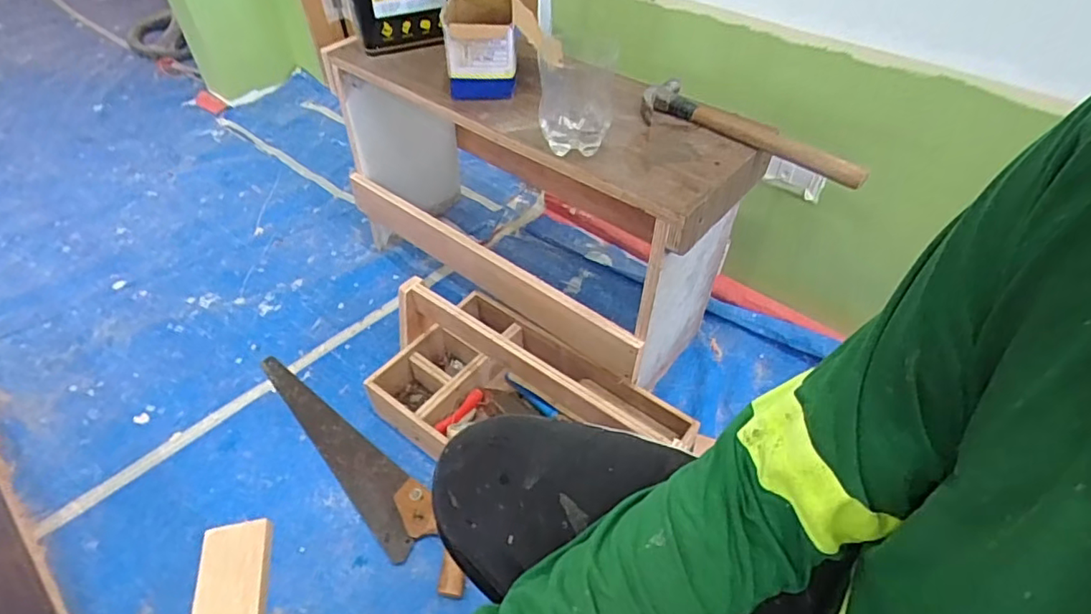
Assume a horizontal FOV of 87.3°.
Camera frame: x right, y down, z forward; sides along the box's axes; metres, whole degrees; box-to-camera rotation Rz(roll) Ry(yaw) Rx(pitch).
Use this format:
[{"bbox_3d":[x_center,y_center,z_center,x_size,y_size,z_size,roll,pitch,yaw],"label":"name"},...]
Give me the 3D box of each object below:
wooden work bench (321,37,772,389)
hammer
[{"bbox_3d":[-0.027,-0.188,1.034,0.715,0.453,0.270,30,54,26],"label":"wooden work bench"},{"bbox_3d":[0.269,-0.231,0.753,0.303,0.035,0.085,29,54,25],"label":"hammer"}]

